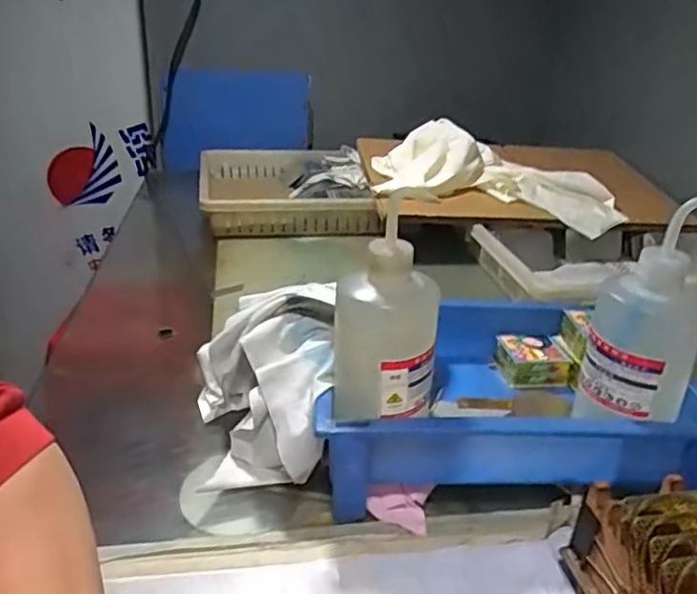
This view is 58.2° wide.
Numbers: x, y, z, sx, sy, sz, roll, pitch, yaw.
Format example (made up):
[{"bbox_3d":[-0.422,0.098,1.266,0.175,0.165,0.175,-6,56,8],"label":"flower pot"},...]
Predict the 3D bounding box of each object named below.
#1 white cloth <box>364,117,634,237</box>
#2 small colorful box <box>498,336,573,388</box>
[{"bbox_3d":[0.232,-0.190,0.995,0.390,0.057,0.161,15,55,8],"label":"white cloth"},{"bbox_3d":[0.173,0.060,0.588,0.058,0.029,0.046,1,24,-3],"label":"small colorful box"}]

